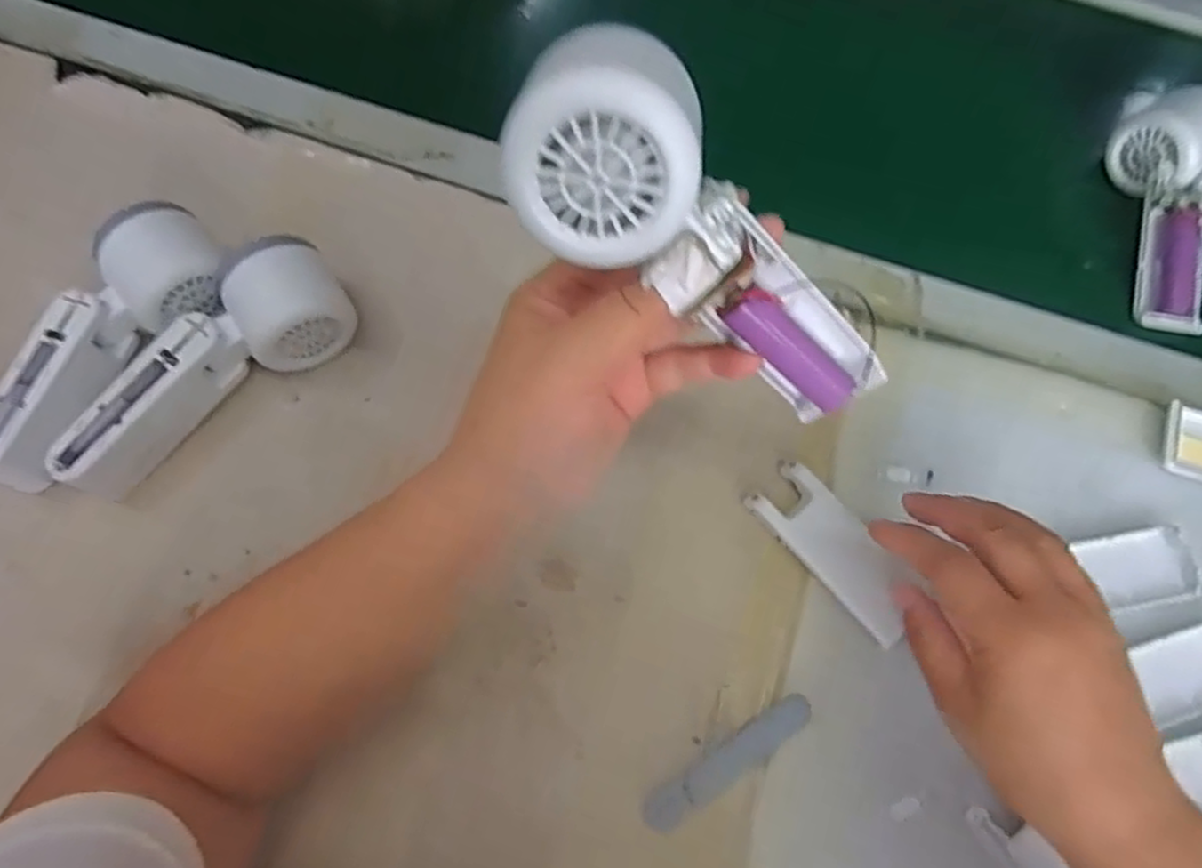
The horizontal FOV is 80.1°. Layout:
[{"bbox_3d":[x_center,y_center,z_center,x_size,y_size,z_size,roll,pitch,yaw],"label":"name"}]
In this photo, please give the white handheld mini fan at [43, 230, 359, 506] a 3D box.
[{"bbox_3d":[-0.212,-0.035,0.379,0.167,0.052,0.047,-39,76,-13],"label":"white handheld mini fan"}]

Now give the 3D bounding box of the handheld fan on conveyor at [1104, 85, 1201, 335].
[{"bbox_3d":[0.371,-0.144,0.465,0.060,0.040,0.157,7,84,1],"label":"handheld fan on conveyor"}]

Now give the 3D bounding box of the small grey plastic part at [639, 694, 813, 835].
[{"bbox_3d":[0.063,0.161,0.351,0.096,0.004,0.018,-31,75,-12],"label":"small grey plastic part"}]

